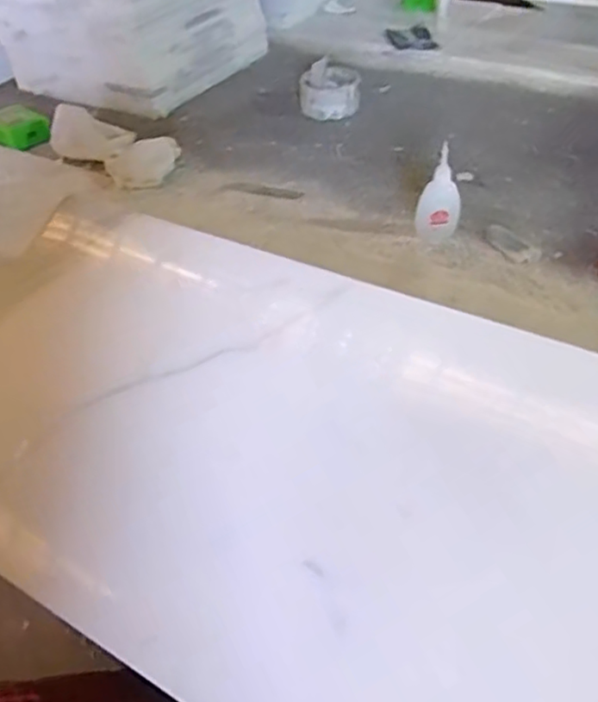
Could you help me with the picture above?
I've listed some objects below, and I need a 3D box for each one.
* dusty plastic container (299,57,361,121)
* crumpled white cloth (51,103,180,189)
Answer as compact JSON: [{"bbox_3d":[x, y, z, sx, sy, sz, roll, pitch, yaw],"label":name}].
[{"bbox_3d":[0.044,-0.378,0.904,0.087,0.059,0.082,-2,43,4],"label":"dusty plastic container"},{"bbox_3d":[-0.235,-0.269,0.813,0.107,0.051,0.203,-36,50,-28],"label":"crumpled white cloth"}]

